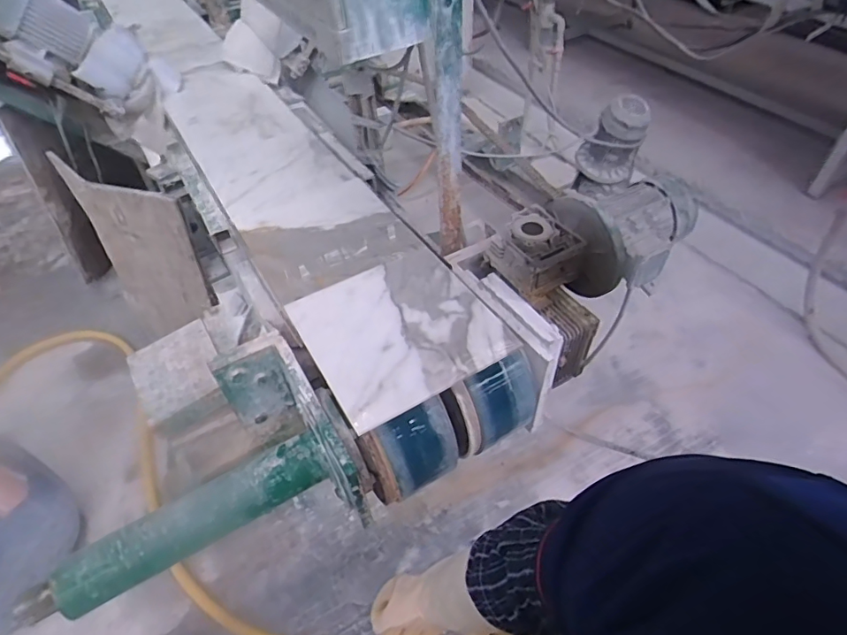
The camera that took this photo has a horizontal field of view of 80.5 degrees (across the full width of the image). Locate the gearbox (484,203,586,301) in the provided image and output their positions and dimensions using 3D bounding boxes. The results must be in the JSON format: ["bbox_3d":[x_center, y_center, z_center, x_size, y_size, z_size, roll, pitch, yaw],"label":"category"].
[{"bbox_3d":[0.206,-0.125,0.938,0.116,0.088,0.151,-23,51,-18],"label":"gearbox"}]

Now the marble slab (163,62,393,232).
[{"bbox_3d":[-0.446,-0.463,1.302,0.299,0.023,0.936,-28,54,-18],"label":"marble slab"}]

